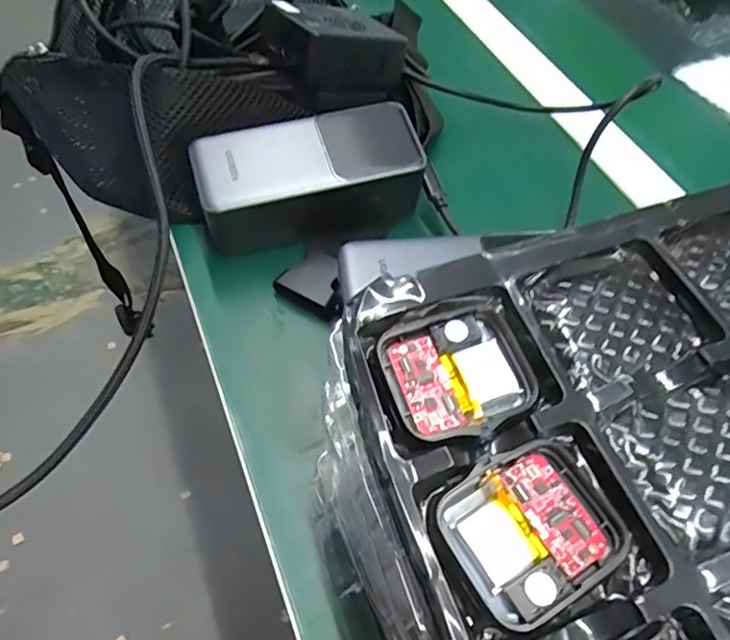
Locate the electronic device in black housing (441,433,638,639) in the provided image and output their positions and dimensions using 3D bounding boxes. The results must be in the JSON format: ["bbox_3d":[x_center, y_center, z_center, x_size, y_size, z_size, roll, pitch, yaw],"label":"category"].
[{"bbox_3d":[0.044,0.054,0.145,0.040,0.009,0.037,-22,60,-18],"label":"electronic device in black housing"}]

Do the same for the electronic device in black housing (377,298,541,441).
[{"bbox_3d":[0.029,0.015,0.169,0.043,0.009,0.040,-16,58,-14],"label":"electronic device in black housing"}]

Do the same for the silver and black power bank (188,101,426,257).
[{"bbox_3d":[-0.032,-0.082,0.338,0.129,0.059,0.050,-12,57,-12],"label":"silver and black power bank"}]

